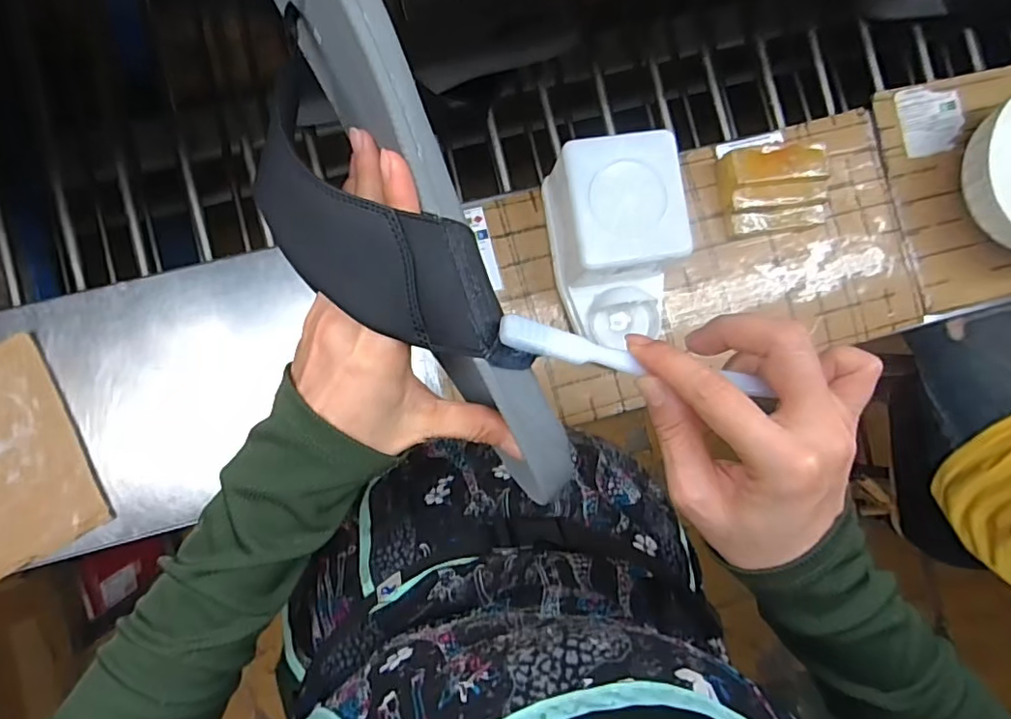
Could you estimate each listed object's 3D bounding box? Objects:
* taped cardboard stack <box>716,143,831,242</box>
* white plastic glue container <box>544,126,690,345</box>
[{"bbox_3d":[0.266,-0.170,0.557,0.108,0.039,0.088,-5,87,-6],"label":"taped cardboard stack"},{"bbox_3d":[0.099,-0.094,0.506,0.097,0.107,0.171,-8,88,-6],"label":"white plastic glue container"}]

